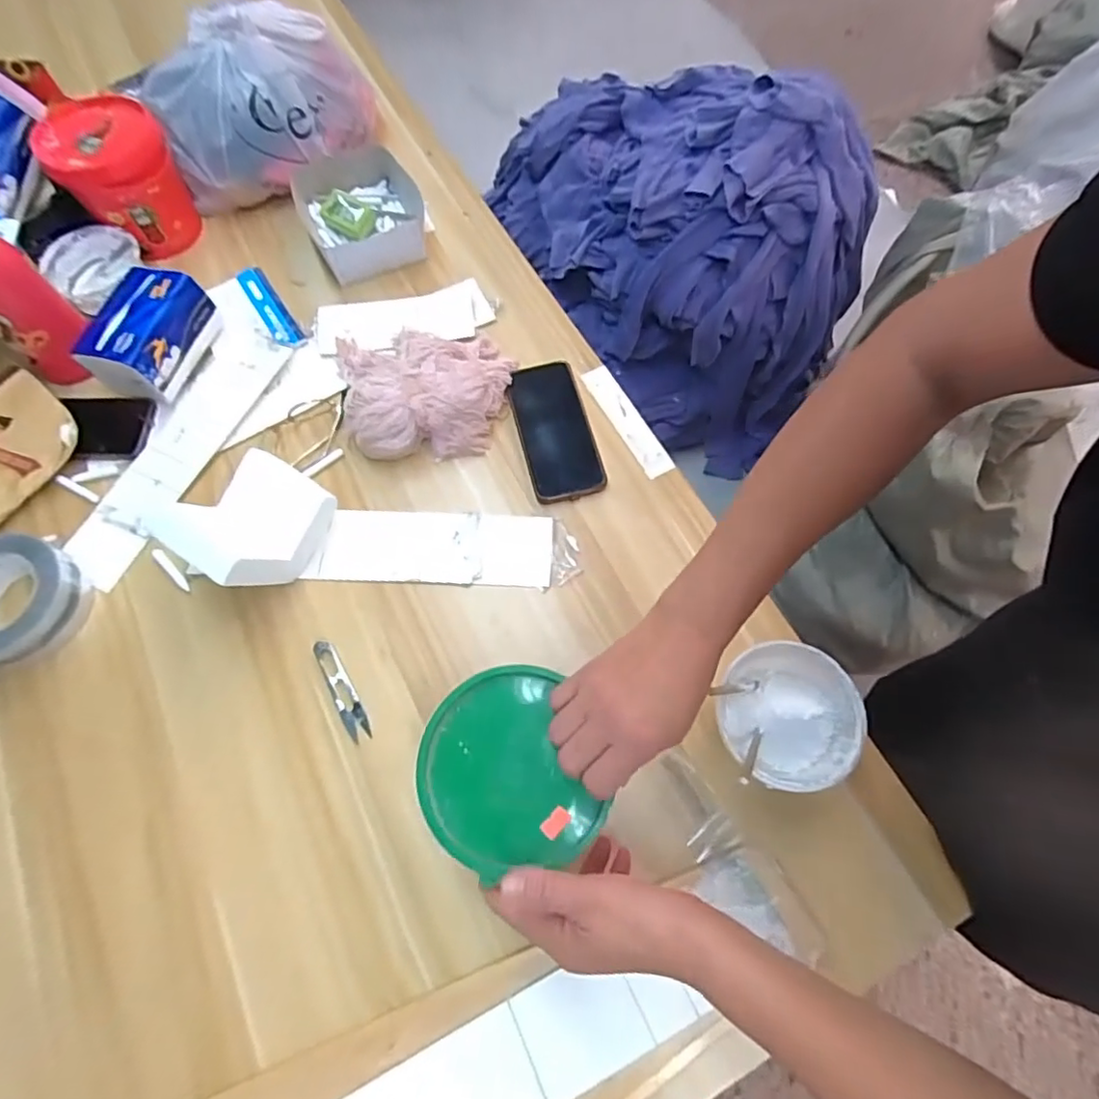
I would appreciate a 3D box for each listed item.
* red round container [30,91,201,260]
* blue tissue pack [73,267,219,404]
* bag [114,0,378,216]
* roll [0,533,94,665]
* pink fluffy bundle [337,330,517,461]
[{"bbox_3d":[-0.519,-0.451,0.746,0.126,0.142,0.146,-32,69,-12],"label":"red round container"},{"bbox_3d":[-0.449,-0.242,0.675,0.090,0.075,0.129,16,68,8],"label":"blue tissue pack"},{"bbox_3d":[-0.358,-0.556,0.763,0.268,0.155,0.150,-18,67,-6],"label":"bag"},{"bbox_3d":[-0.516,0.049,0.571,0.120,0.044,0.118,0,66,1],"label":"roll"},{"bbox_3d":[-0.139,-0.188,0.651,0.196,0.055,0.174,-8,67,-2],"label":"pink fluffy bundle"}]

